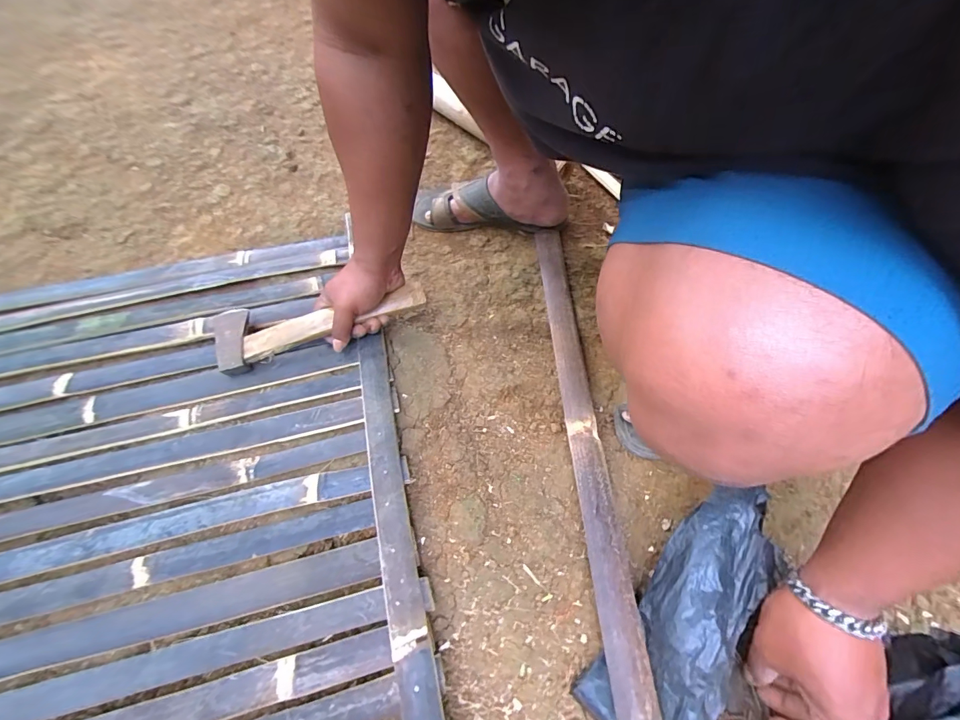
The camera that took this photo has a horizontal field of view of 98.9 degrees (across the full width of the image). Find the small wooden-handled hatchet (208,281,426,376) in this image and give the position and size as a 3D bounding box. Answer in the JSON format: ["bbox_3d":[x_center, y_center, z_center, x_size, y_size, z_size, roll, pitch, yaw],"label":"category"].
[{"bbox_3d":[-0.209,-0.054,0.531,0.274,0.028,0.093,-14,58,-2],"label":"small wooden-handled hatchet"}]

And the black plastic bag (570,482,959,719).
[{"bbox_3d":[0.237,0.258,0.333,0.223,0.092,0.231,39,64,22],"label":"black plastic bag"}]

